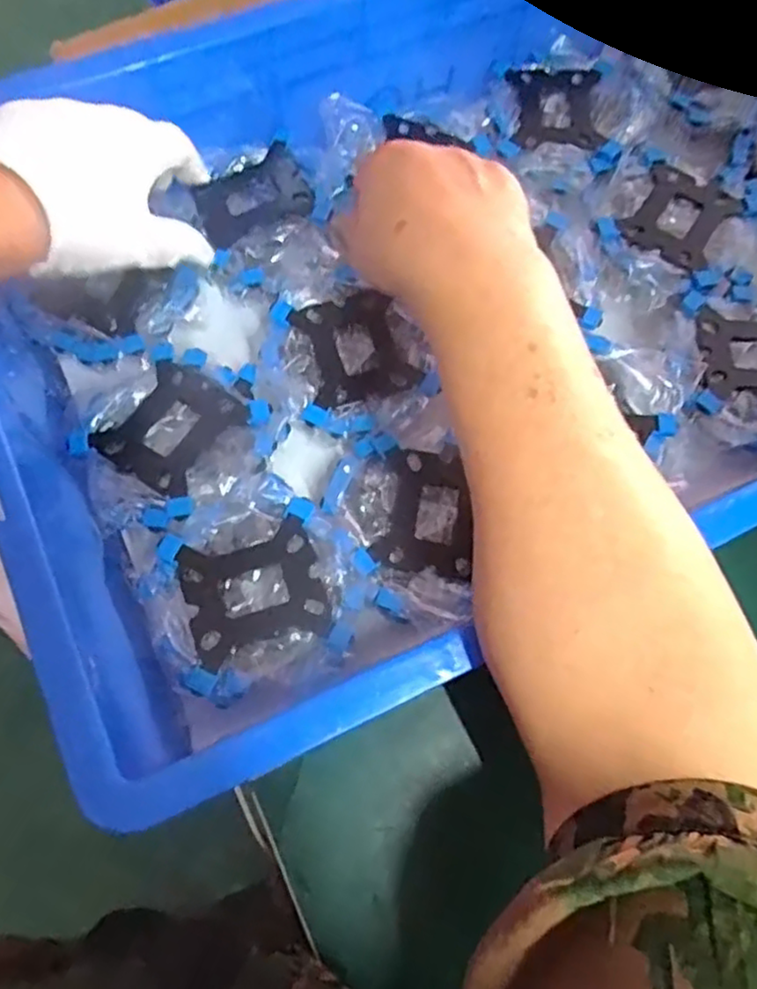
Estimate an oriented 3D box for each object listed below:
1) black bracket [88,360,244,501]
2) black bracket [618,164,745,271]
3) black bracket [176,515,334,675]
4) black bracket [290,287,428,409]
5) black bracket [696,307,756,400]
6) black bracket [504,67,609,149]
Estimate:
[{"bbox_3d":[-0.121,-0.040,0.395,0.064,0.006,0.073,30,71,14],"label":"black bracket"},{"bbox_3d":[0.205,-0.189,0.456,0.063,0.004,0.071,34,77,9],"label":"black bracket"},{"bbox_3d":[-0.067,0.052,0.363,0.073,0.005,0.065,-18,75,-5],"label":"black bracket"},{"bbox_3d":[-0.015,-0.091,0.418,0.064,0.005,0.071,-16,75,-4],"label":"black bracket"},{"bbox_3d":[0.243,-0.087,0.422,0.076,0.006,0.062,5,74,2],"label":"black bracket"},{"bbox_3d":[0.128,-0.280,0.482,0.064,0.008,0.070,3,74,1],"label":"black bracket"}]

